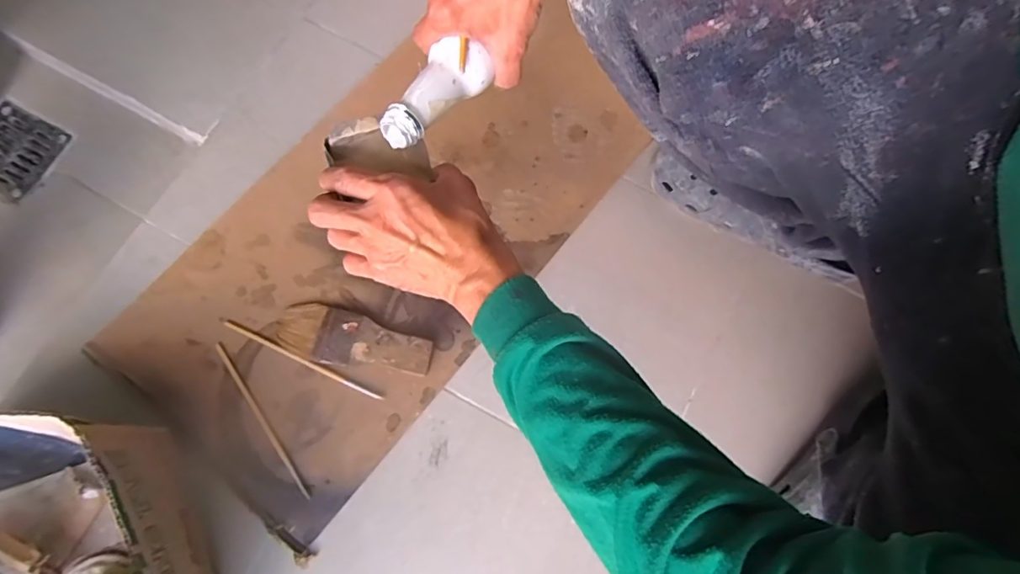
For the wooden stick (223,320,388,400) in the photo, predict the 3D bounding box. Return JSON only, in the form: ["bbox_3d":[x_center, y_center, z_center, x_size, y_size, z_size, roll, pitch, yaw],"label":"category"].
[{"bbox_3d":[-0.205,0.072,0.510,0.174,0.011,0.007,25,77,4],"label":"wooden stick"}]

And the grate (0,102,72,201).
[{"bbox_3d":[-0.583,-0.159,0.606,0.097,0.007,0.096,27,76,5],"label":"grate"}]

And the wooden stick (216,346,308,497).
[{"bbox_3d":[-0.240,0.127,0.500,0.008,0.004,0.173,-34,80,-9],"label":"wooden stick"}]

